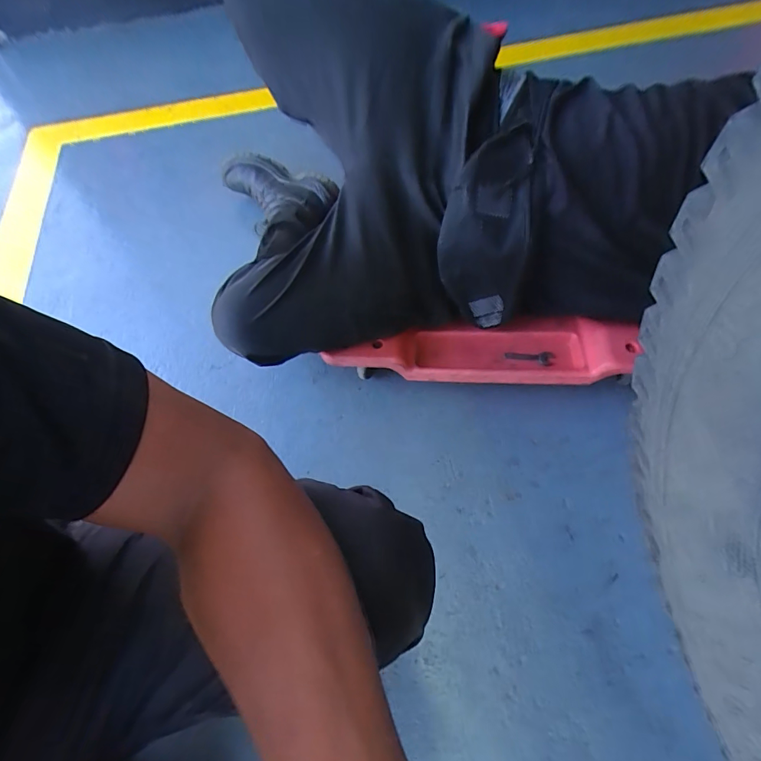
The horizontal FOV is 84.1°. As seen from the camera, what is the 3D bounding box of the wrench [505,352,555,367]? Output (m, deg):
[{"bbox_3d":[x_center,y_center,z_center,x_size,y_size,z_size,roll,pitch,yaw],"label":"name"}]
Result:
[{"bbox_3d":[0.251,-0.035,0.708,0.079,0.010,0.022,1,62,4],"label":"wrench"}]

